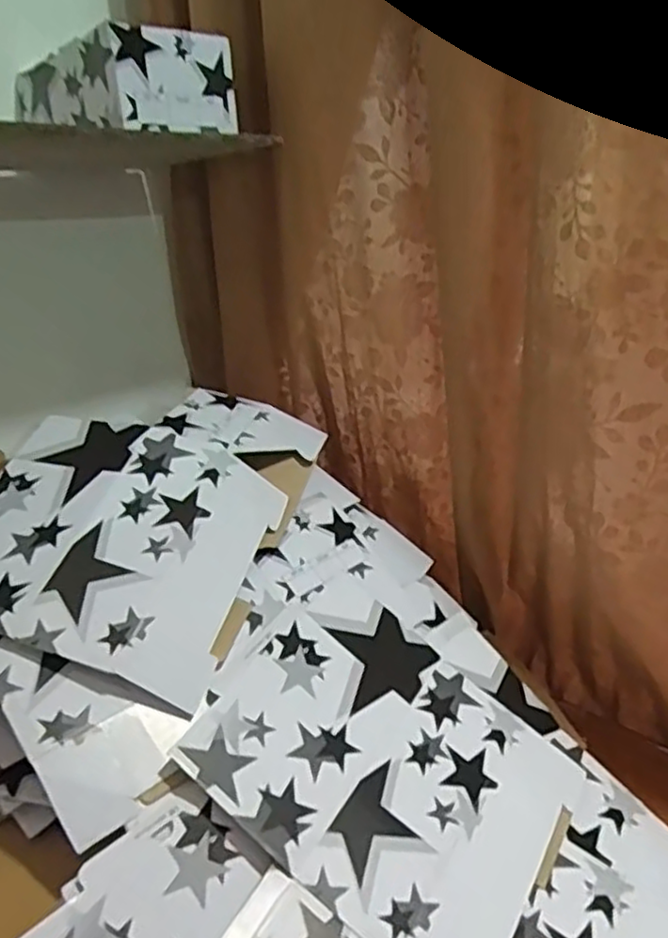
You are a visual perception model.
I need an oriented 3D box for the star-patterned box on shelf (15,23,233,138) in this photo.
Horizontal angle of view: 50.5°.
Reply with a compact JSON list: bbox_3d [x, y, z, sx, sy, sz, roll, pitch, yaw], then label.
[{"bbox_3d":[-0.256,-0.443,0.847,0.157,0.091,0.264,-20,27,-37],"label":"star-patterned box on shelf"}]

